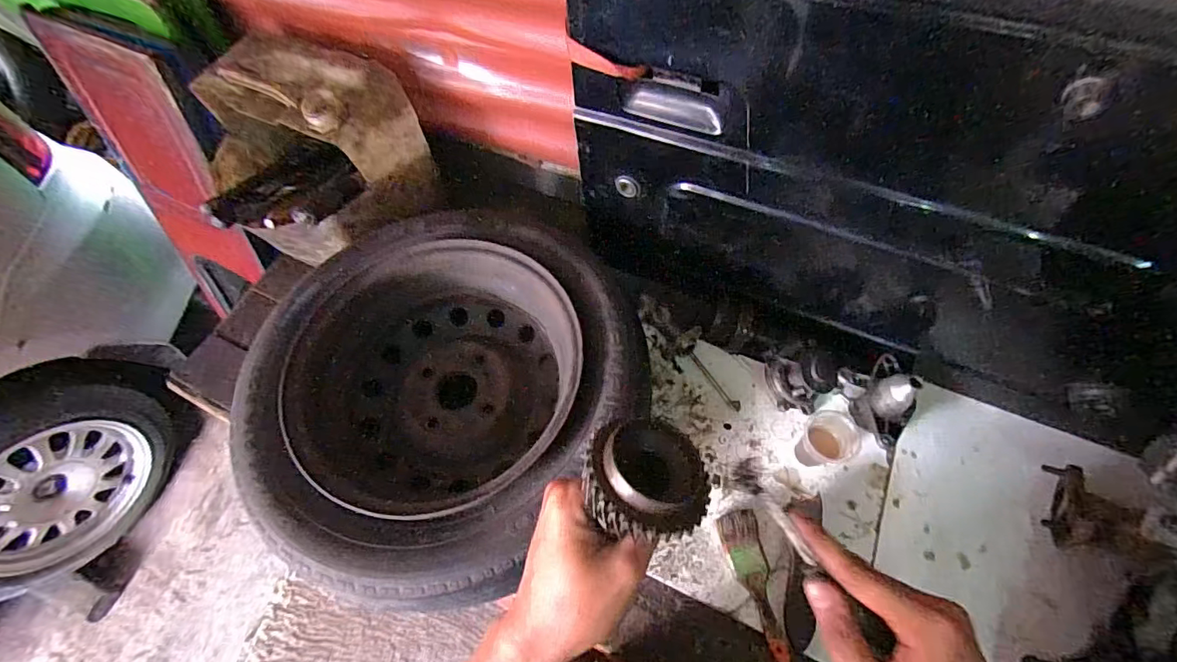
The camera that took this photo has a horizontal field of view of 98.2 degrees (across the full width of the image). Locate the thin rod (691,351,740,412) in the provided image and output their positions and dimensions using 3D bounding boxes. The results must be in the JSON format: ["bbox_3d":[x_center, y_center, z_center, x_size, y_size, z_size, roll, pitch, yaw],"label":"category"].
[{"bbox_3d":[0.201,0.078,0.806,0.015,0.017,0.113,-31,64,-16],"label":"thin rod"}]

